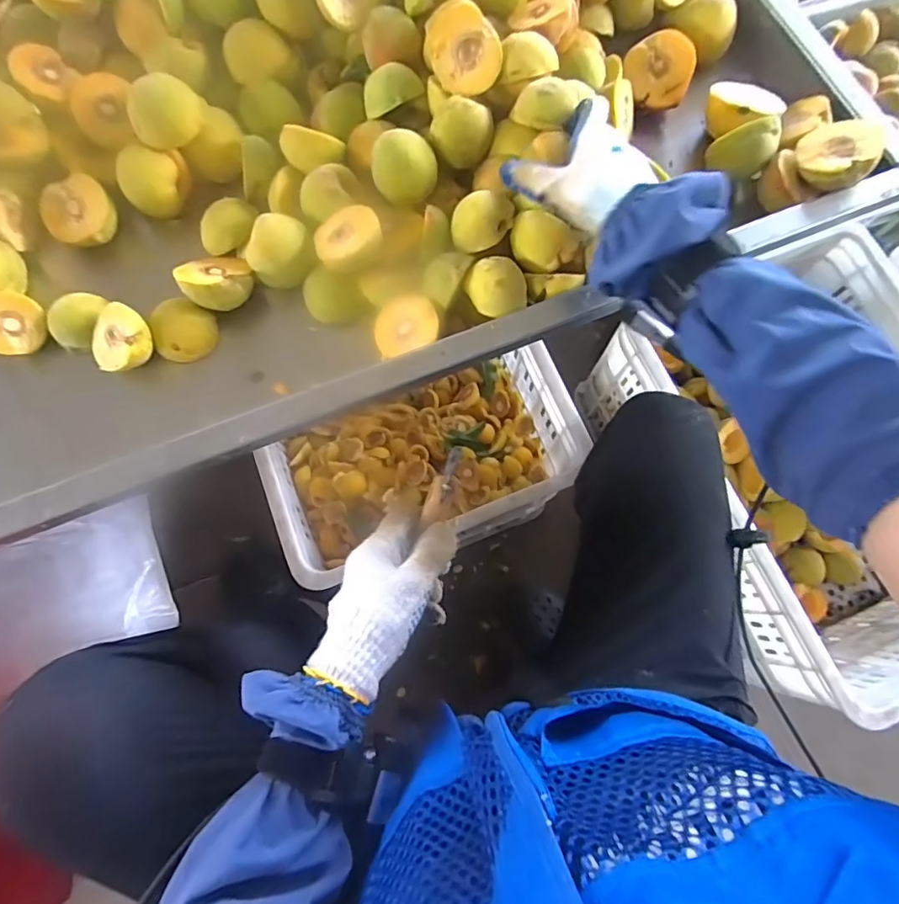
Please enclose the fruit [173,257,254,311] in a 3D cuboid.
[{"bbox_3d":[-0.210,-0.152,0.469,0.060,0.034,0.048,-18,60,-21],"label":"fruit"}]

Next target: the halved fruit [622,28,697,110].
[{"bbox_3d":[0.218,-0.395,0.544,0.062,0.035,0.069,-27,107,15],"label":"halved fruit"}]

